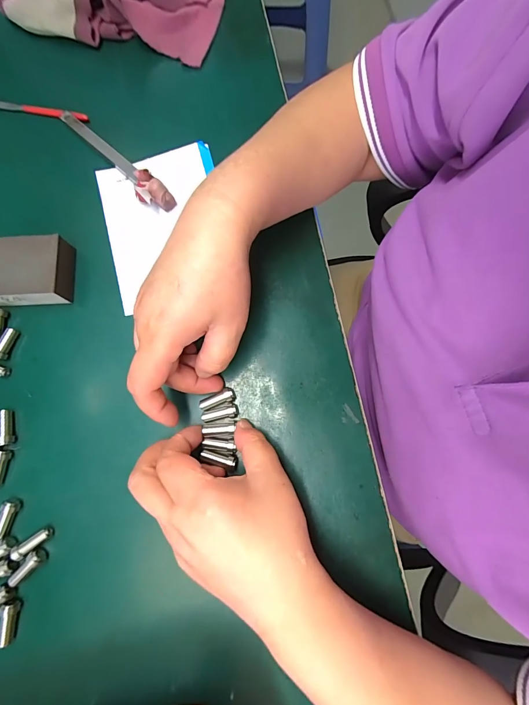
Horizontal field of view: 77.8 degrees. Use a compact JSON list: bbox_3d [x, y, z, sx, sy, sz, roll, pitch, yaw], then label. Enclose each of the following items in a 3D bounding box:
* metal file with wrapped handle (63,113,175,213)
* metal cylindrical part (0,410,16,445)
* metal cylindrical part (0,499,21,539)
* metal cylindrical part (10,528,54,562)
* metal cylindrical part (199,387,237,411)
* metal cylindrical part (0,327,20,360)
[{"bbox_3d":[-0.132,-0.174,0.292,0.022,0.020,0.140,-42,82,-7],"label":"metal file with wrapped handle"},{"bbox_3d":[-0.199,0.057,0.251,0.009,0.008,0.027,-15,79,-3],"label":"metal cylindrical part"},{"bbox_3d":[-0.188,0.121,0.238,0.008,0.009,0.029,18,79,4],"label":"metal cylindrical part"},{"bbox_3d":[-0.167,0.138,0.235,0.026,0.009,0.009,-31,80,-6],"label":"metal cylindrical part"},{"bbox_3d":[-0.036,0.037,0.254,0.028,0.012,0.010,-21,79,0],"label":"metal cylindrical part"},{"bbox_3d":[-0.209,-0.007,0.265,0.009,0.010,0.026,16,79,3],"label":"metal cylindrical part"}]

